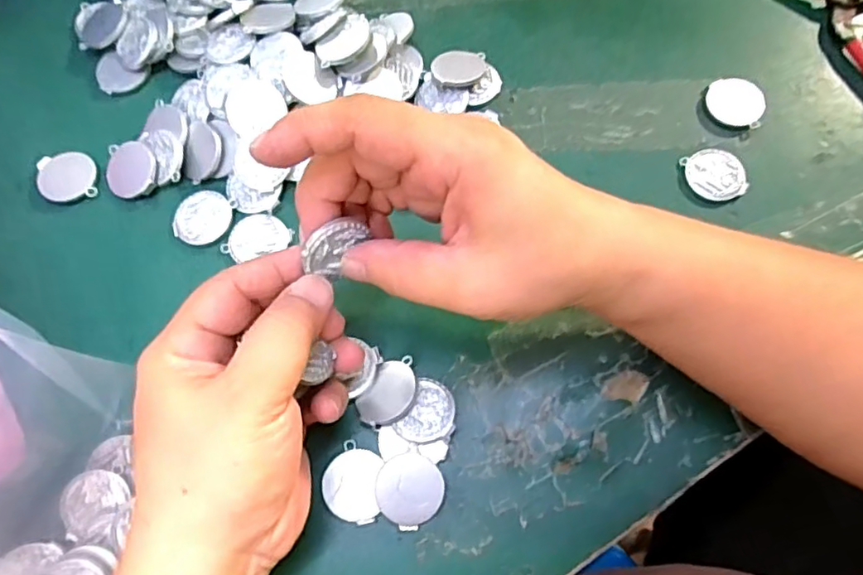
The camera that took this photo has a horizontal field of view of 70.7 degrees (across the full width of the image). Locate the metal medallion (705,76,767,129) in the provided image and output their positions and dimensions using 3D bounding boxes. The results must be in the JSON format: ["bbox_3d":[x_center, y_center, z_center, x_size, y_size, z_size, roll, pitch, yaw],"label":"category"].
[{"bbox_3d":[0.164,-0.100,0.327,0.031,0.005,0.028,26,72,10],"label":"metal medallion"}]

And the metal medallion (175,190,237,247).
[{"bbox_3d":[-0.117,-0.036,0.311,0.027,0.004,0.030,30,73,11],"label":"metal medallion"}]

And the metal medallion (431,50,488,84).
[{"bbox_3d":[0.015,-0.120,0.332,0.029,0.004,0.023,7,67,-1],"label":"metal medallion"}]

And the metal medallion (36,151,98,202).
[{"bbox_3d":[-0.193,-0.060,0.322,0.030,0.004,0.031,-14,70,-4],"label":"metal medallion"}]

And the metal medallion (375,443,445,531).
[{"bbox_3d":[-0.009,0.086,0.259,0.028,0.004,0.030,1,81,-8],"label":"metal medallion"}]

